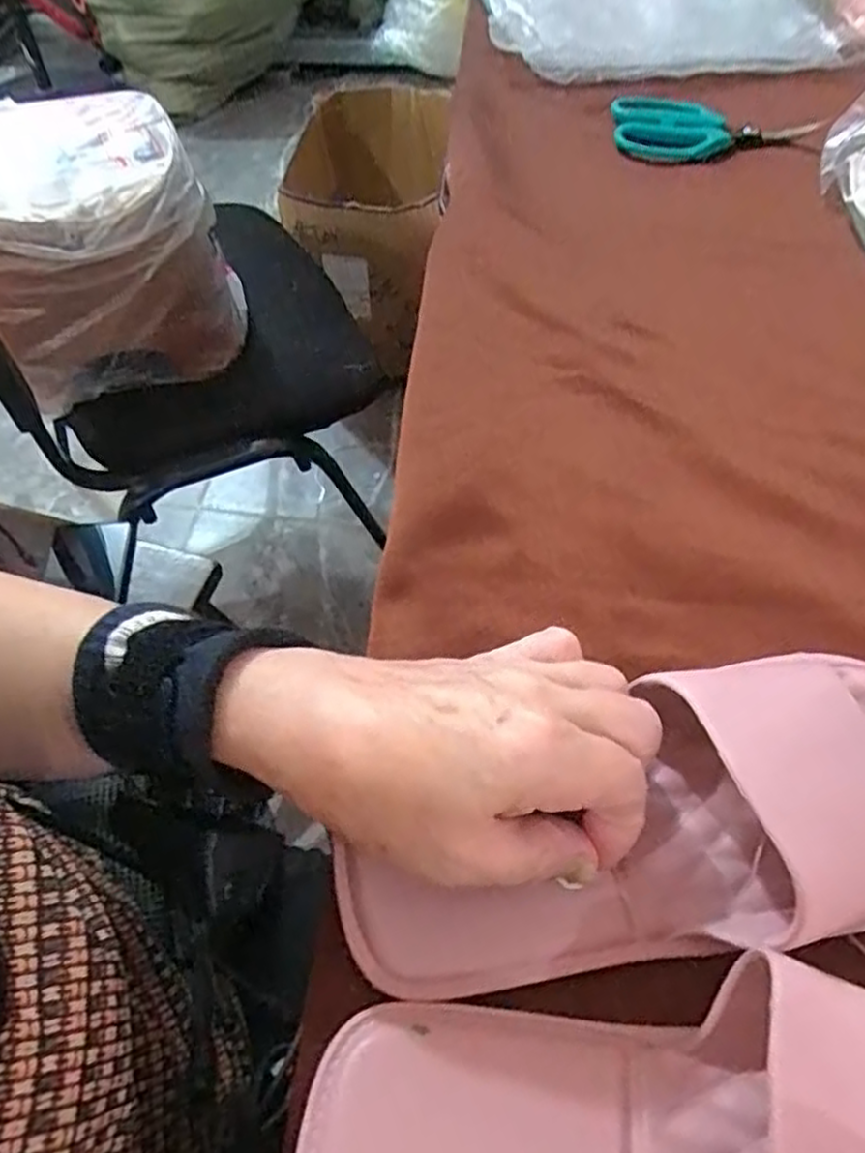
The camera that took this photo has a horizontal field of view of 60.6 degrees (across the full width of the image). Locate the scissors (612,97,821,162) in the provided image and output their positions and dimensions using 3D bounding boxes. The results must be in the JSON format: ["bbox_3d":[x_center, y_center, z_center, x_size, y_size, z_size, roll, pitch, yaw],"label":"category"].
[{"bbox_3d":[0.205,-0.329,0.540,0.147,0.009,0.079,1,57,-1],"label":"scissors"}]

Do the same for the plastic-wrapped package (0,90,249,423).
[{"bbox_3d":[-0.364,-0.349,0.803,0.240,0.219,0.207,-22,59,-14],"label":"plastic-wrapped package"}]

